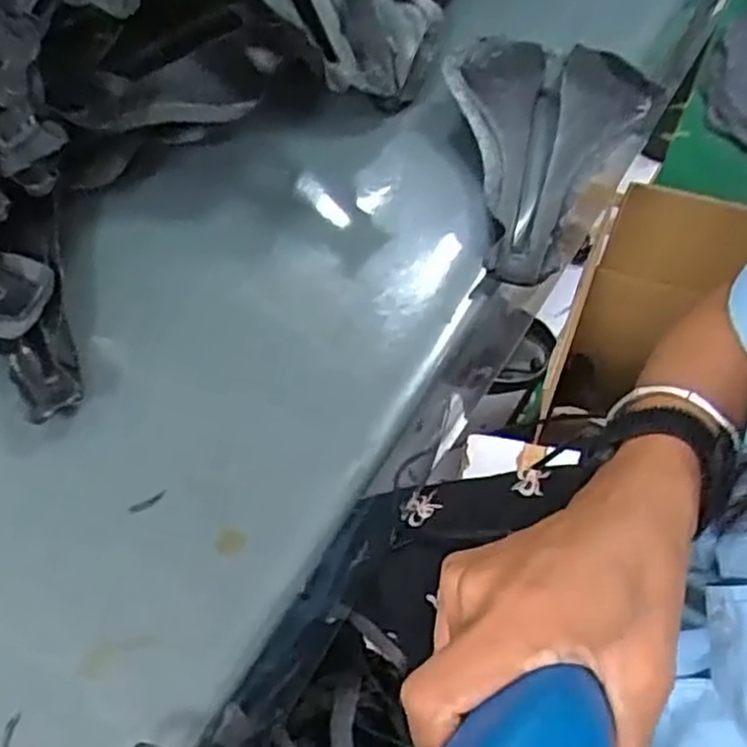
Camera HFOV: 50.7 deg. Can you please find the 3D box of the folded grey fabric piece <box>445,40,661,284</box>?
[{"bbox_3d":[0.102,-0.162,0.565,0.140,0.039,0.228,27,63,16],"label":"folded grey fabric piece"}]

